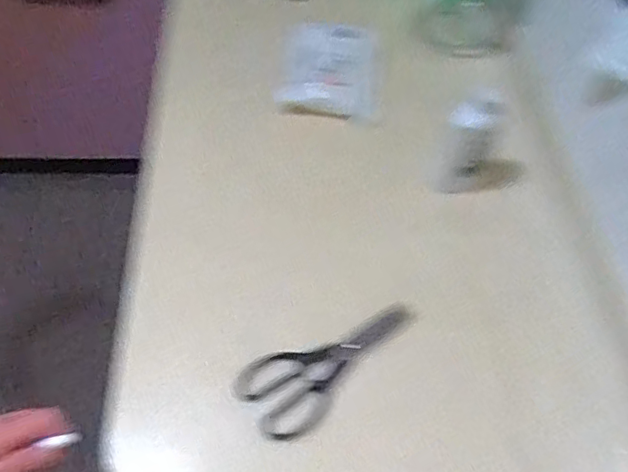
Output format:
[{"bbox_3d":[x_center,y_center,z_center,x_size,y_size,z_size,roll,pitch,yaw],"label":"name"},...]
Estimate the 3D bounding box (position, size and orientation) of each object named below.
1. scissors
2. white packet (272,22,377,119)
[{"bbox_3d":[0.022,0.137,0.578,0.195,0.015,0.084,-21,59,-17],"label":"scissors"},{"bbox_3d":[0.025,-0.238,0.802,0.140,0.051,0.164,10,55,3],"label":"white packet"}]

